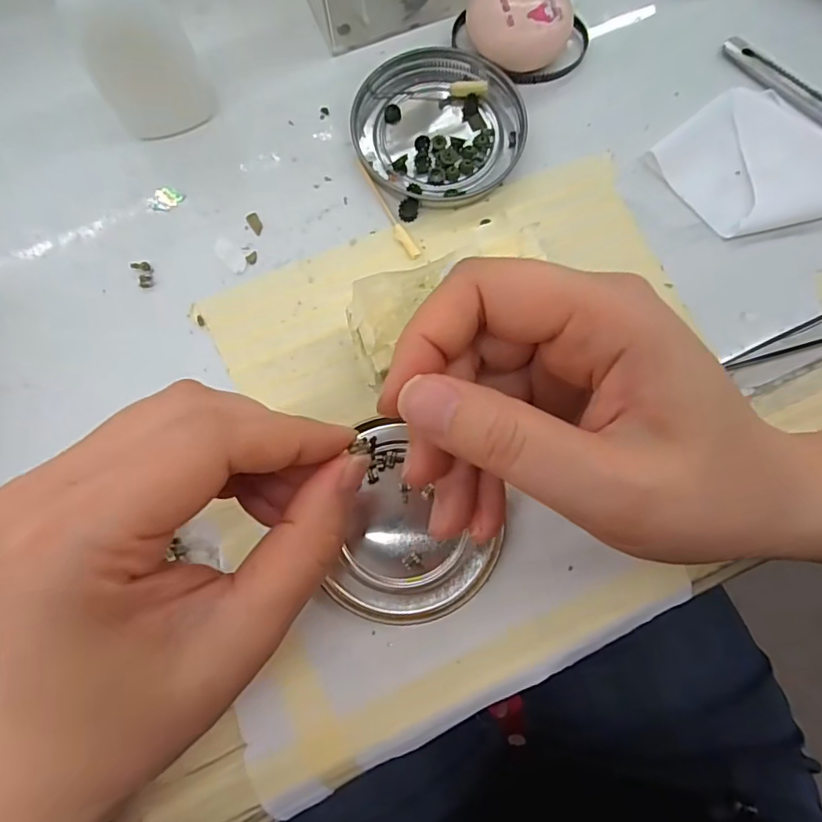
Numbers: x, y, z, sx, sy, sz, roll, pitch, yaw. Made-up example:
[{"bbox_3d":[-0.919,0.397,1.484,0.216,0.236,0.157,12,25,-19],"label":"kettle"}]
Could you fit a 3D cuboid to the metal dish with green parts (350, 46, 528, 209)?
[{"bbox_3d":[0.012,-0.134,0.246,0.074,0.011,0.077,0,78,0],"label":"metal dish with green parts"}]

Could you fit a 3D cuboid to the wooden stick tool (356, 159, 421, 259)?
[{"bbox_3d":[-0.012,-0.093,0.240,0.006,0.004,0.055,-31,80,-6],"label":"wooden stick tool"}]

